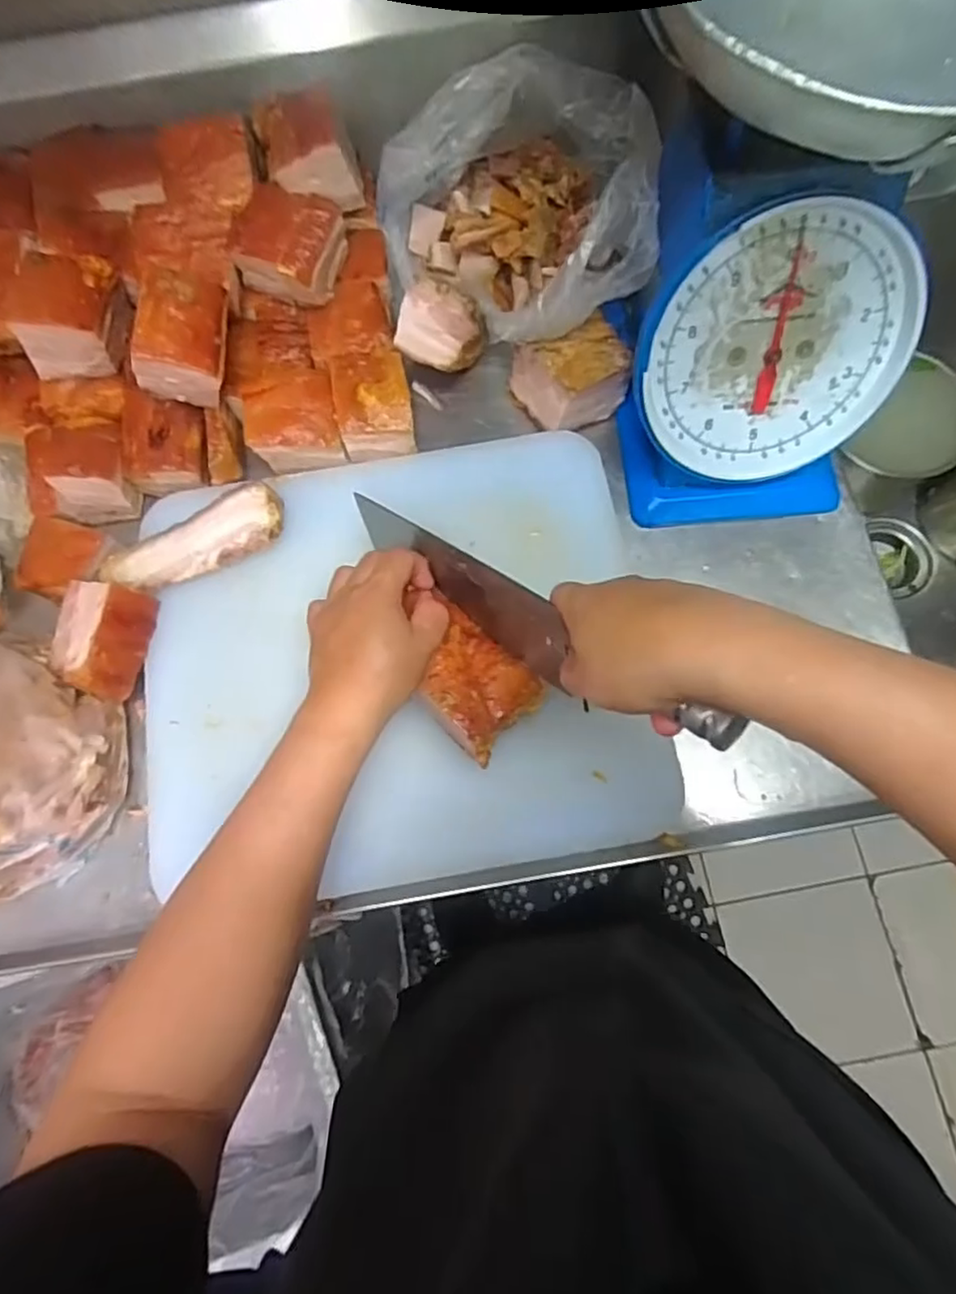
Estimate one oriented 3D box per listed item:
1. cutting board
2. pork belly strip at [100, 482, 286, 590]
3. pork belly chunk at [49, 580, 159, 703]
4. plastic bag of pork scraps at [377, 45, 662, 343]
[{"bbox_3d":[-0.065,0.007,0.521,0.388,0.037,0.346,-10,75,-1],"label":"cutting board"},{"bbox_3d":[-0.228,-0.083,0.521,0.148,0.027,0.048,-25,75,-5],"label":"pork belly strip"},{"bbox_3d":[-0.292,-0.007,0.497,0.057,0.034,0.082,12,75,5],"label":"pork belly chunk"},{"bbox_3d":[0.027,-0.379,0.558,0.216,0.148,0.238,-3,75,1],"label":"plastic bag of pork scraps"}]

